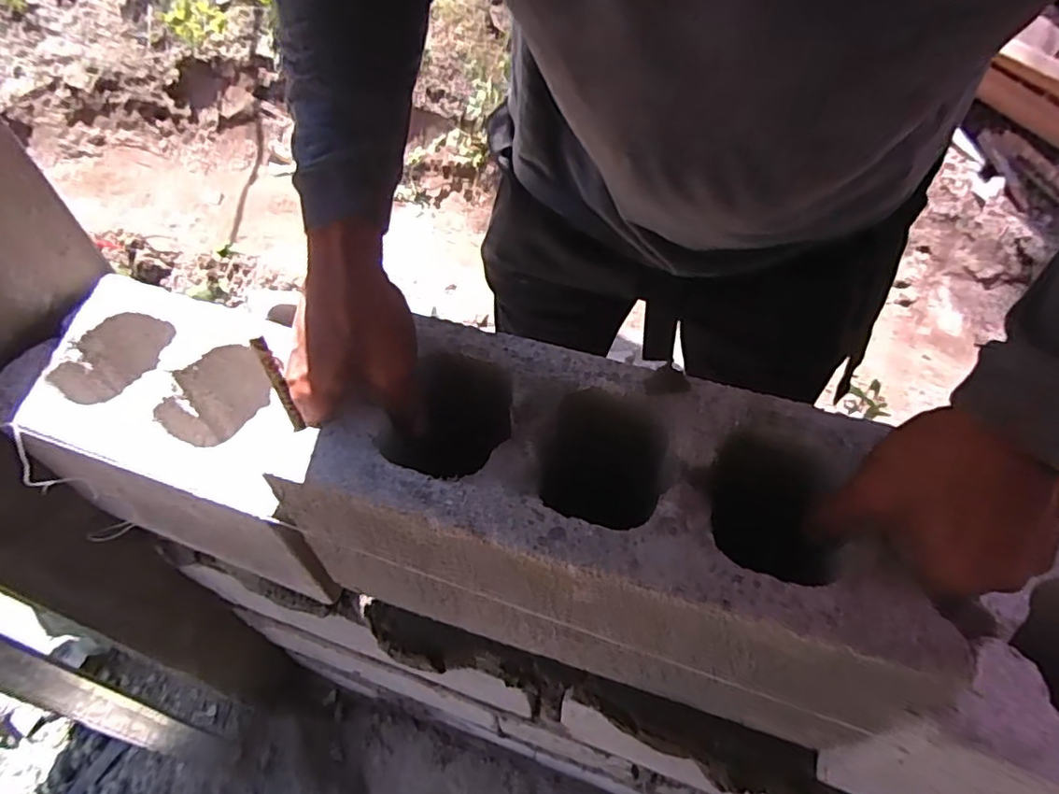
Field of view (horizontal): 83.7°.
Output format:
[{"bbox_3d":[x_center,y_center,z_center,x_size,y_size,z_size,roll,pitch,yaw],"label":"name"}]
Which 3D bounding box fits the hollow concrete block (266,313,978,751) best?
[{"bbox_3d":[0.050,0.084,0.419,0.368,0.161,0.154,15,54,11],"label":"hollow concrete block"}]

